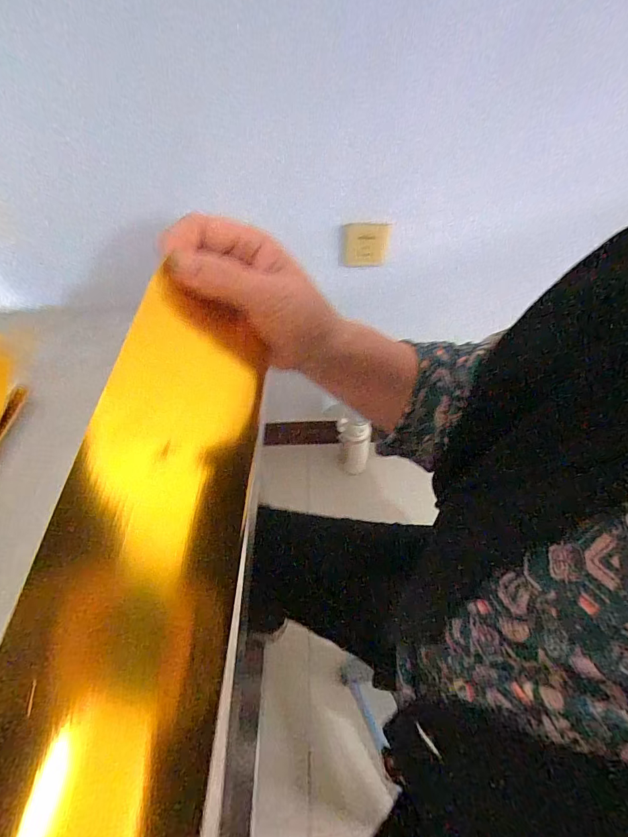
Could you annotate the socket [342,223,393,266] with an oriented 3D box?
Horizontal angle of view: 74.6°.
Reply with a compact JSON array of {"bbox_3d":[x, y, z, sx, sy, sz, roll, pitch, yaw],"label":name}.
[{"bbox_3d":[0.100,-0.336,0.795,0.089,0.085,0.011,-6,56,-1],"label":"socket"}]

